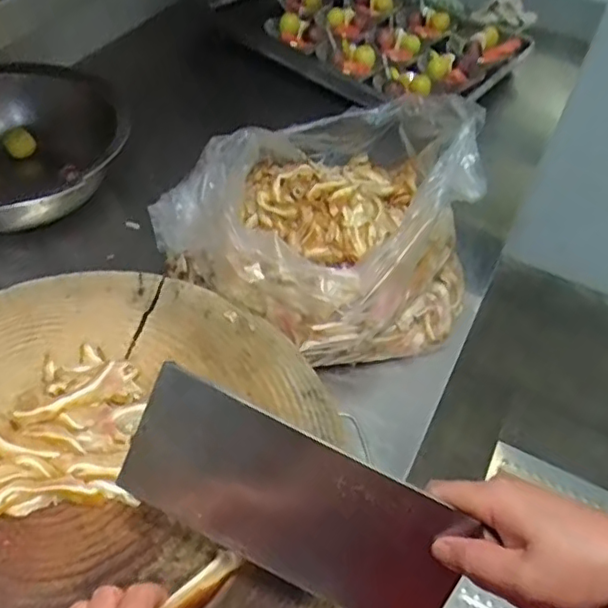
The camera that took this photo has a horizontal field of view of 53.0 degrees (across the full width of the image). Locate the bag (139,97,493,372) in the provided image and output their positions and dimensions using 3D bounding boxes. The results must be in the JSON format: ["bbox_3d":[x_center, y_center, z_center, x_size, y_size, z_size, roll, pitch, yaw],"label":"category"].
[{"bbox_3d":[0.054,-0.116,0.695,0.310,0.180,0.352,31,54,21],"label":"bag"}]

